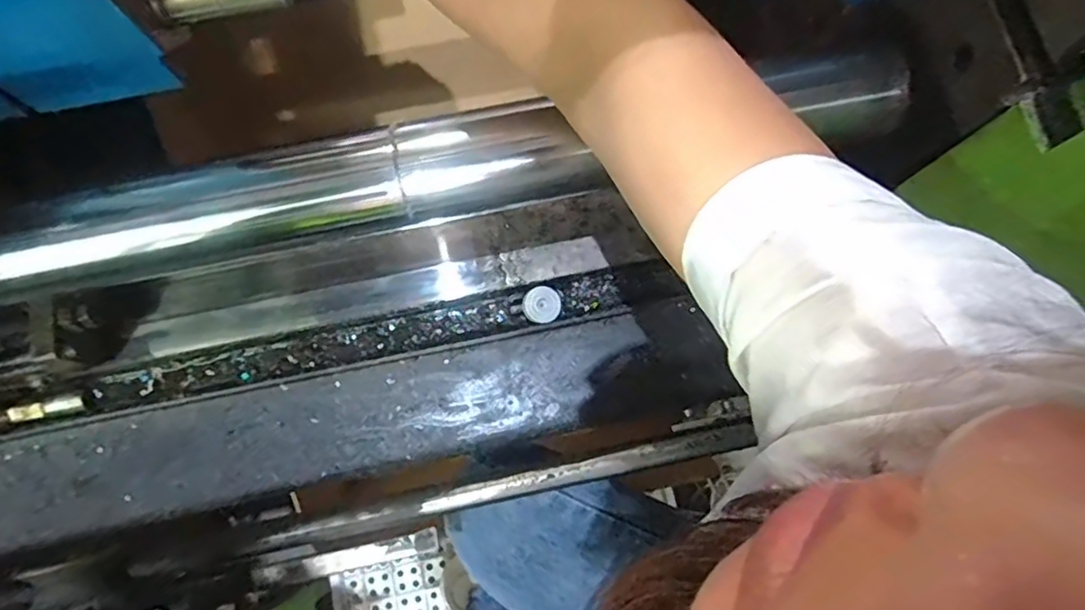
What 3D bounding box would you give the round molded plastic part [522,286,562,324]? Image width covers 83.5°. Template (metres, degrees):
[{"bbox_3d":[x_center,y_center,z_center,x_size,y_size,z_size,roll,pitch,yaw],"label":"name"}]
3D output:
[{"bbox_3d":[0.000,0.000,0.493,0.030,0.010,0.030,0,91,-3],"label":"round molded plastic part"}]

